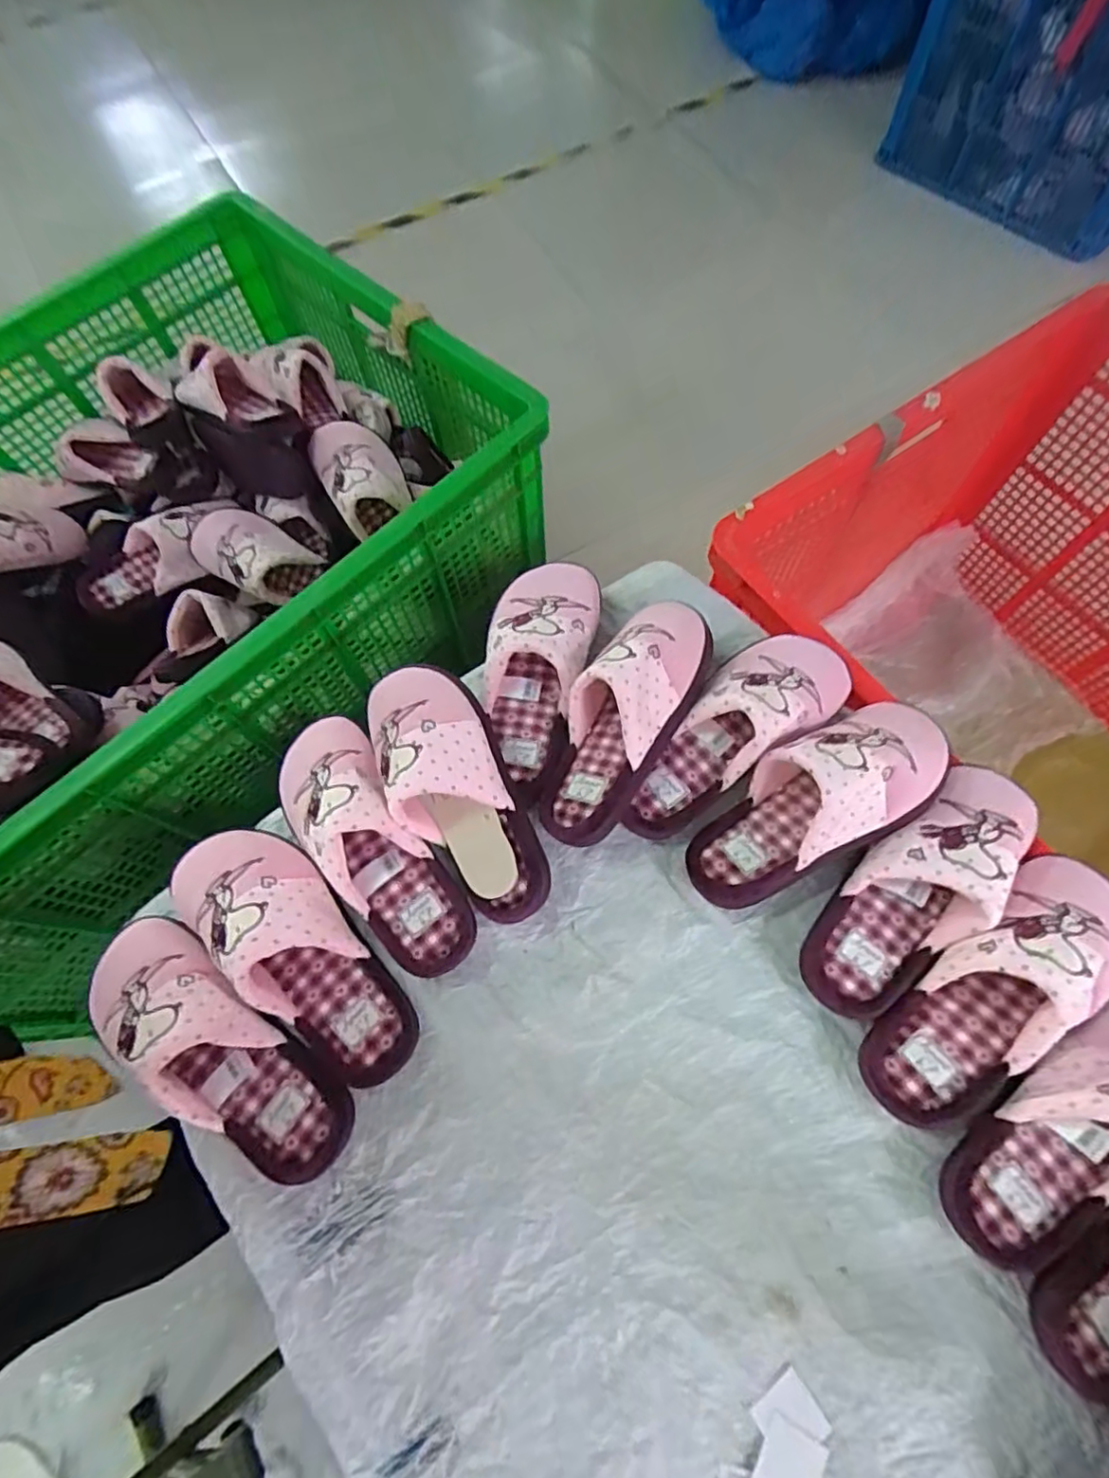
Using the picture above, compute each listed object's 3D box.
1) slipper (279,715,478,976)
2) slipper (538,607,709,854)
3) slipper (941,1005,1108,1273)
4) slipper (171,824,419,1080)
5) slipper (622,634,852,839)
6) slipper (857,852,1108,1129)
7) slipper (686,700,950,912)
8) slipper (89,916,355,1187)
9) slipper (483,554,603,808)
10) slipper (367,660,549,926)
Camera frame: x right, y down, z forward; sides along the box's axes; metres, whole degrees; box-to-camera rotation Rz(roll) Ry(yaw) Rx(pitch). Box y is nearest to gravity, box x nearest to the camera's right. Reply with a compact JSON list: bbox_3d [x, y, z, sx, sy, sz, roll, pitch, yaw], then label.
[{"bbox_3d":[-0.157,0.082,0.532,0.094,0.064,0.246,-37,73,-11],"label":"slipper"},{"bbox_3d":[0.058,-0.026,0.558,0.092,0.068,0.239,32,74,12],"label":"slipper"},{"bbox_3d":[0.382,0.265,0.453,0.249,0.084,0.088,-37,73,-11],"label":"slipper"},{"bbox_3d":[-0.206,0.159,0.502,0.240,0.073,0.099,36,75,13],"label":"slipper"},{"bbox_3d":[0.158,-0.012,0.560,0.237,0.068,0.099,-42,75,-13],"label":"slipper"},{"bbox_3d":[0.329,0.186,0.474,0.237,0.083,0.092,-45,75,0],"label":"slipper"},{"bbox_3d":[0.217,0.051,0.533,0.242,0.085,0.103,-36,73,2],"label":"slipper"},{"bbox_3d":[-0.259,0.231,0.481,0.244,0.079,0.084,38,75,13],"label":"slipper"},{"bbox_3d":[-0.021,-0.069,0.587,0.101,0.060,0.241,10,71,5],"label":"slipper"},{"bbox_3d":[-0.090,0.038,0.541,0.103,0.064,0.241,-22,71,-7],"label":"slipper"}]

